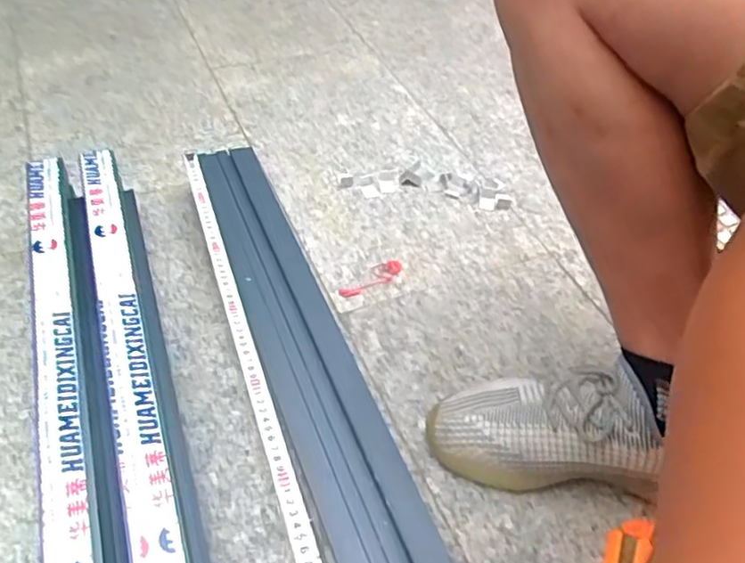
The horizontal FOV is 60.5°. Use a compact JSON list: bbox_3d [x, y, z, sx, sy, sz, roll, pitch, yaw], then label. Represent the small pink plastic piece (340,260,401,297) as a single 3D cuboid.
[{"bbox_3d":[0.001,-0.002,0.778,0.092,0.004,0.023,-30,55,-28],"label":"small pink plastic piece"}]

